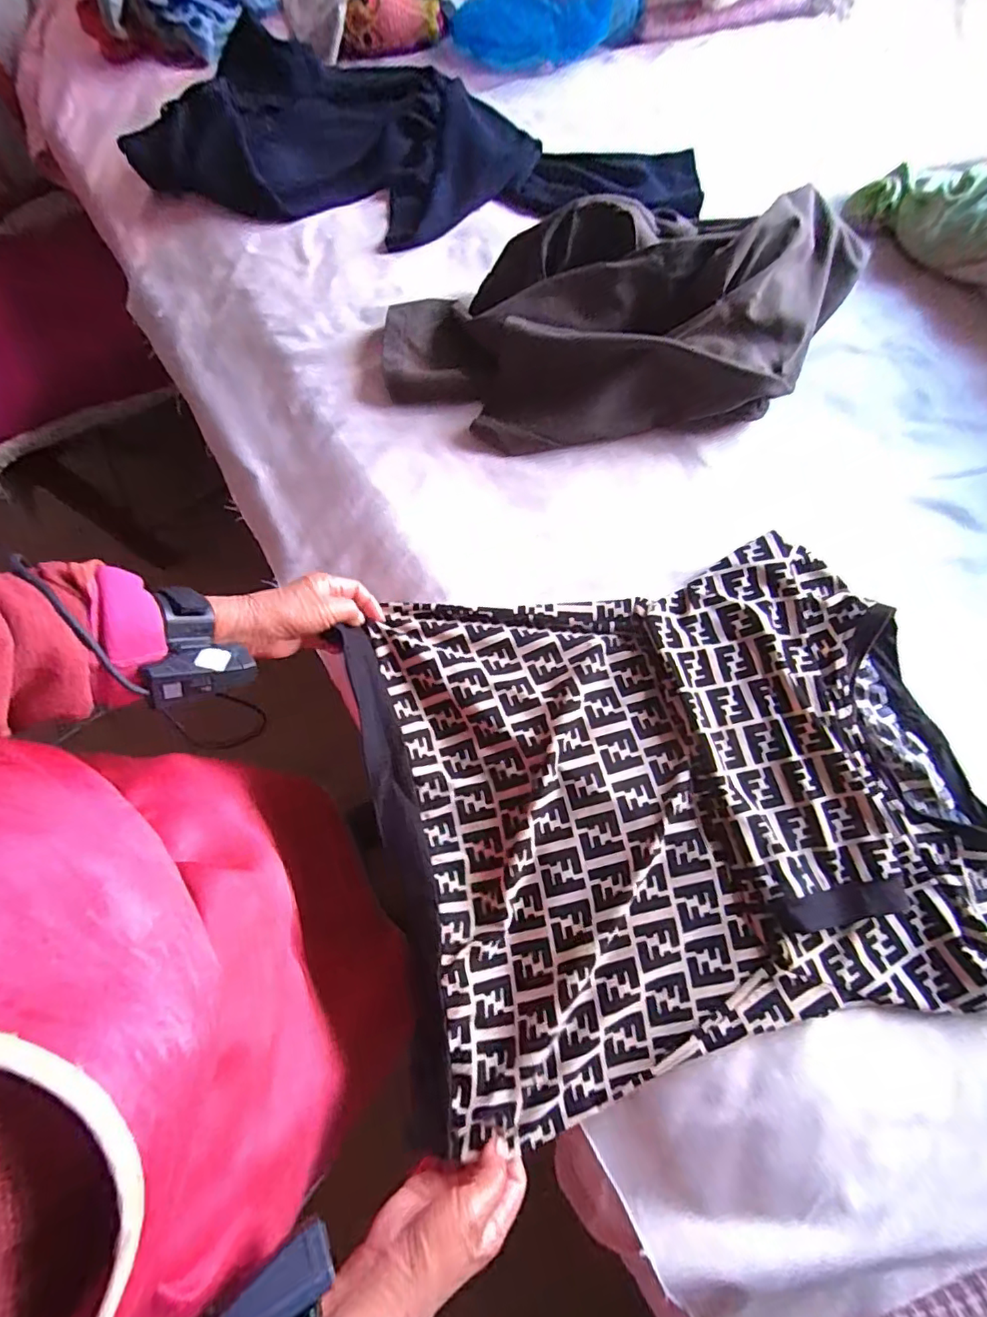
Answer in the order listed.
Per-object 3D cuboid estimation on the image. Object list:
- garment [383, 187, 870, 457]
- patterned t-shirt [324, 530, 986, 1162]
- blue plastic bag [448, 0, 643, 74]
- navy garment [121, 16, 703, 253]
[{"bbox_3d":[0.136,-0.375,0.570,0.515,0.136,0.246,-5,71,-5],"label":"garment"},{"bbox_3d":[0.152,0.111,0.467,0.510,0.040,0.406,-13,72,-4],"label":"patterned t-shirt"},{"bbox_3d":[0.077,-0.986,0.803,0.285,0.103,0.127,11,70,3],"label":"blue plastic bag"},{"bbox_3d":[-0.102,-0.701,0.724,0.761,0.051,0.353,4,70,0],"label":"navy garment"}]

